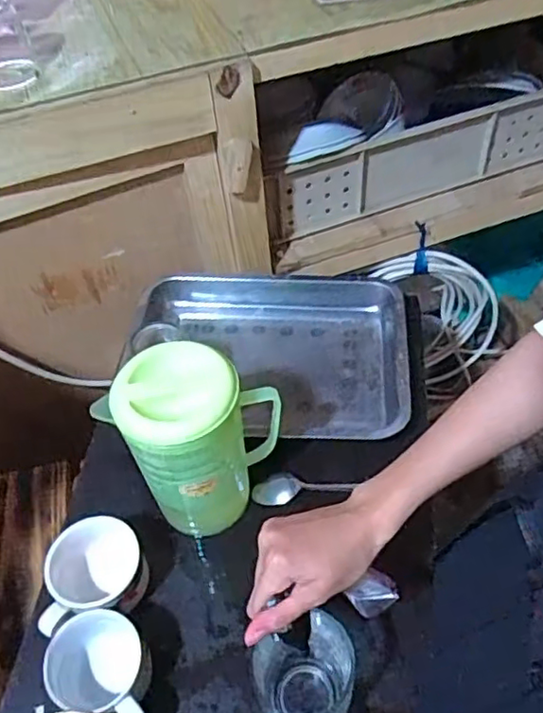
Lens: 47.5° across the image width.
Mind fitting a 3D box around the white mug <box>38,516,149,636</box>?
[{"bbox_3d":[-0.166,0.212,0.600,0.089,0.073,0.096,-5,52,-1],"label":"white mug"}]

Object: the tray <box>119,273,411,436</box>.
[{"bbox_3d":[-0.014,-0.004,0.792,0.369,0.051,0.267,1,52,4],"label":"tray"}]

